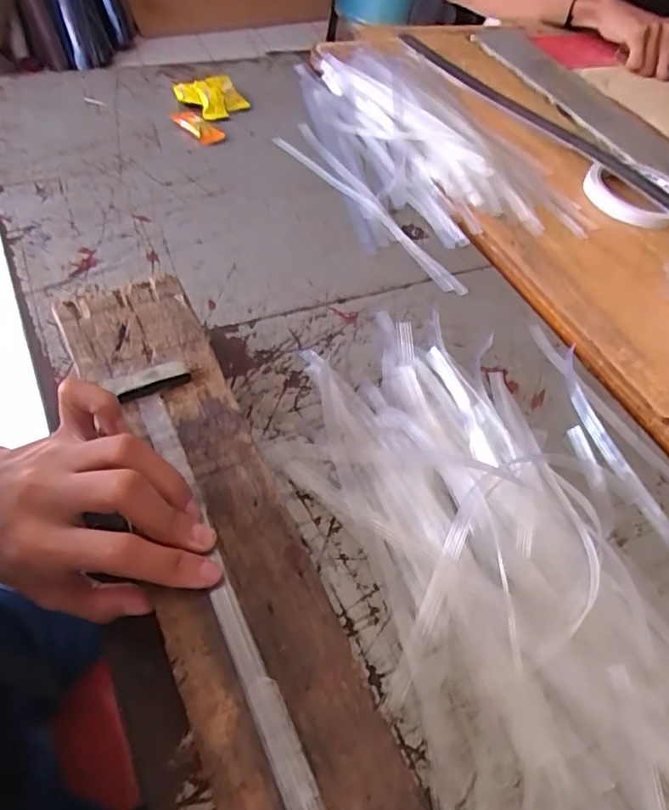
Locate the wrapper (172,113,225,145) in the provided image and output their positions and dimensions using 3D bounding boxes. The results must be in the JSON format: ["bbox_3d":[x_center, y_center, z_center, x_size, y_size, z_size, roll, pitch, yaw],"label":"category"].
[{"bbox_3d":[-0.128,-0.256,0.544,0.054,0.009,0.020,36,56,18],"label":"wrapper"}]

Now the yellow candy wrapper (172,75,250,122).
[{"bbox_3d":[-0.120,-0.302,0.578,0.059,0.011,0.067,-23,59,-24],"label":"yellow candy wrapper"}]

